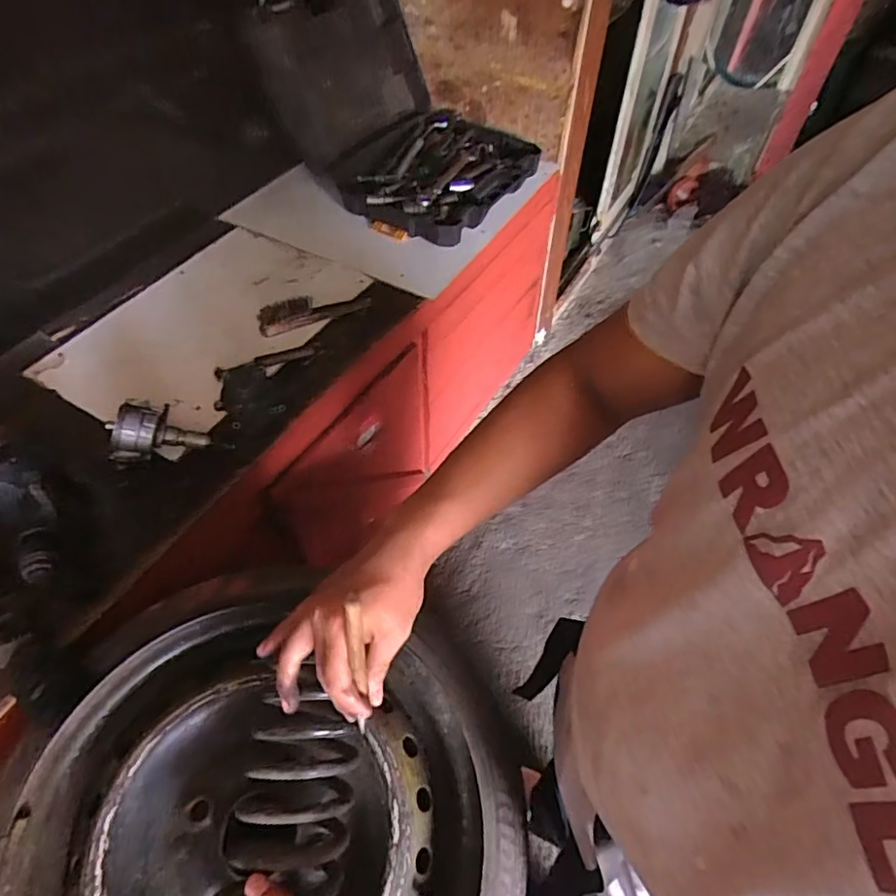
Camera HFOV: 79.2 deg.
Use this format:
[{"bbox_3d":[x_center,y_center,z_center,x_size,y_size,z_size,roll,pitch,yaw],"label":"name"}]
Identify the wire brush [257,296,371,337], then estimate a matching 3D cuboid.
[{"bbox_3d":[-0.251,-0.262,1.027,0.216,0.045,0.049,-17,54,-13],"label":"wire brush"}]

